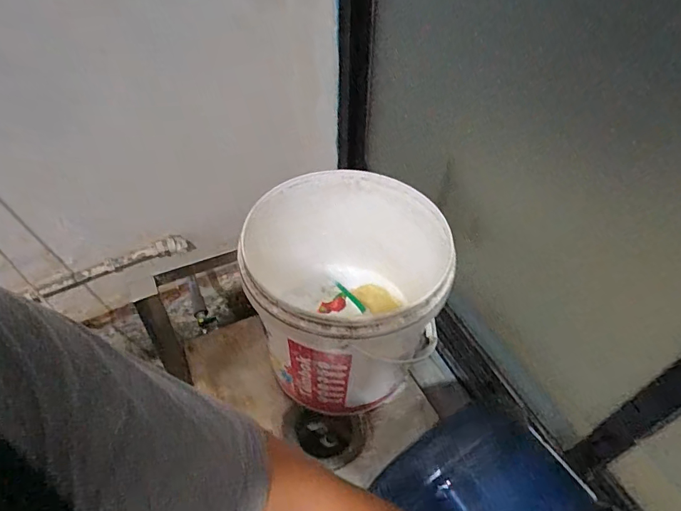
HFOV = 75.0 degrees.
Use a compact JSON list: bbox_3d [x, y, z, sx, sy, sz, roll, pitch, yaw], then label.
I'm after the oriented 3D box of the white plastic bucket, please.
[{"bbox_3d":[0.025,0.066,0.743,0.324,0.283,0.304,0,49,-1],"label":"white plastic bucket"}]

